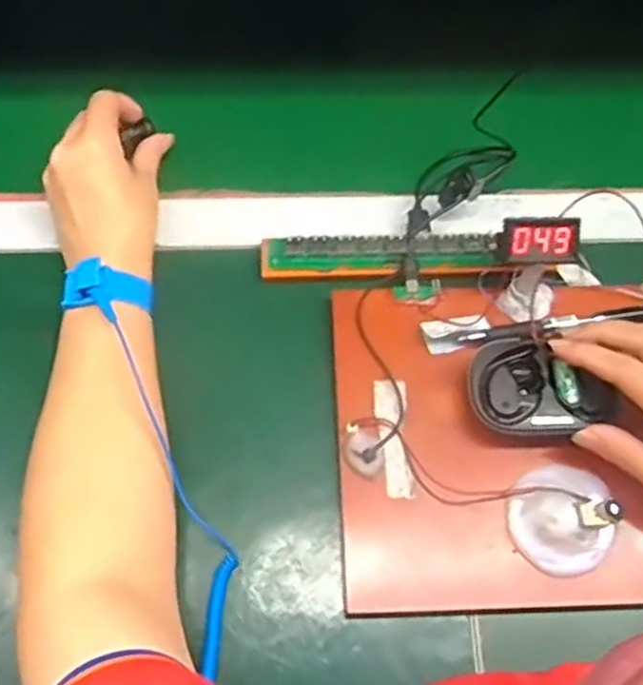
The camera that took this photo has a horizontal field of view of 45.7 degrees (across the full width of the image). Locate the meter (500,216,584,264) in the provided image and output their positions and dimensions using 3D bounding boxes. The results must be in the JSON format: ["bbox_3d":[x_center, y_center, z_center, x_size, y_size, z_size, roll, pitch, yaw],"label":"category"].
[{"bbox_3d":[0.137,-0.065,0.480,0.047,0.013,0.030,2,95,-4],"label":"meter"}]

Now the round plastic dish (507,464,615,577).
[{"bbox_3d":[0.142,0.101,0.445,0.064,0.017,0.059,1,65,-2],"label":"round plastic dish"}]

